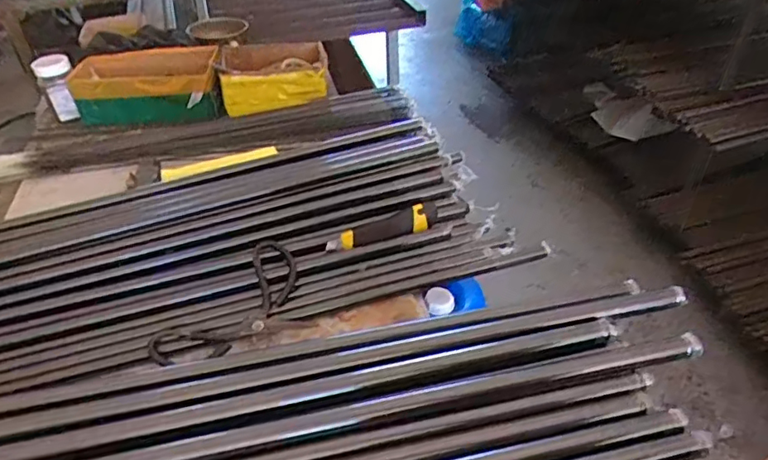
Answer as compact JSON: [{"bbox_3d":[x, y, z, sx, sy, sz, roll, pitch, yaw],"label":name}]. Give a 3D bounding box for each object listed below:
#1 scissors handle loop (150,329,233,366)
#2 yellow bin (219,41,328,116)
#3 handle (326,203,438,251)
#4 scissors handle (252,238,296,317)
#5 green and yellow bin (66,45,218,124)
[{"bbox_3d":[-0.223,0.134,0.632,0.093,0.008,0.043,-1,40,4],"label":"scissors handle loop"},{"bbox_3d":[-0.221,-0.315,1.131,0.204,0.092,0.131,-7,40,-5],"label":"yellow bin"},{"bbox_3d":[0.002,0.000,0.766,0.167,0.034,0.036,-18,42,-17],"label":"handle"},{"bbox_3d":[-0.135,0.057,0.695,0.051,0.013,0.107,-6,59,-17],"label":"scissors handle"},{"bbox_3d":[-0.465,-0.285,1.106,0.281,0.108,0.120,-3,39,1],"label":"green and yellow bin"}]

